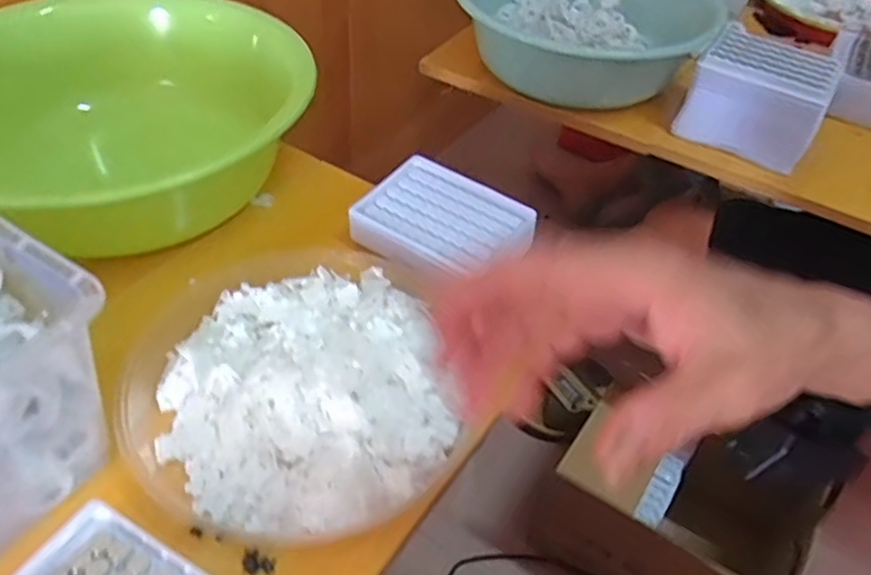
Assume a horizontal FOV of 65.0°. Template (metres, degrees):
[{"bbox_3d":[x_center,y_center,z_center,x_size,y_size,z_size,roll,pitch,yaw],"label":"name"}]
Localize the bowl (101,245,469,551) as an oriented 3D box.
[{"bbox_3d":[-0.100,0.056,0.476,0.225,0.048,0.247,3,45,-3],"label":"bowl"}]

